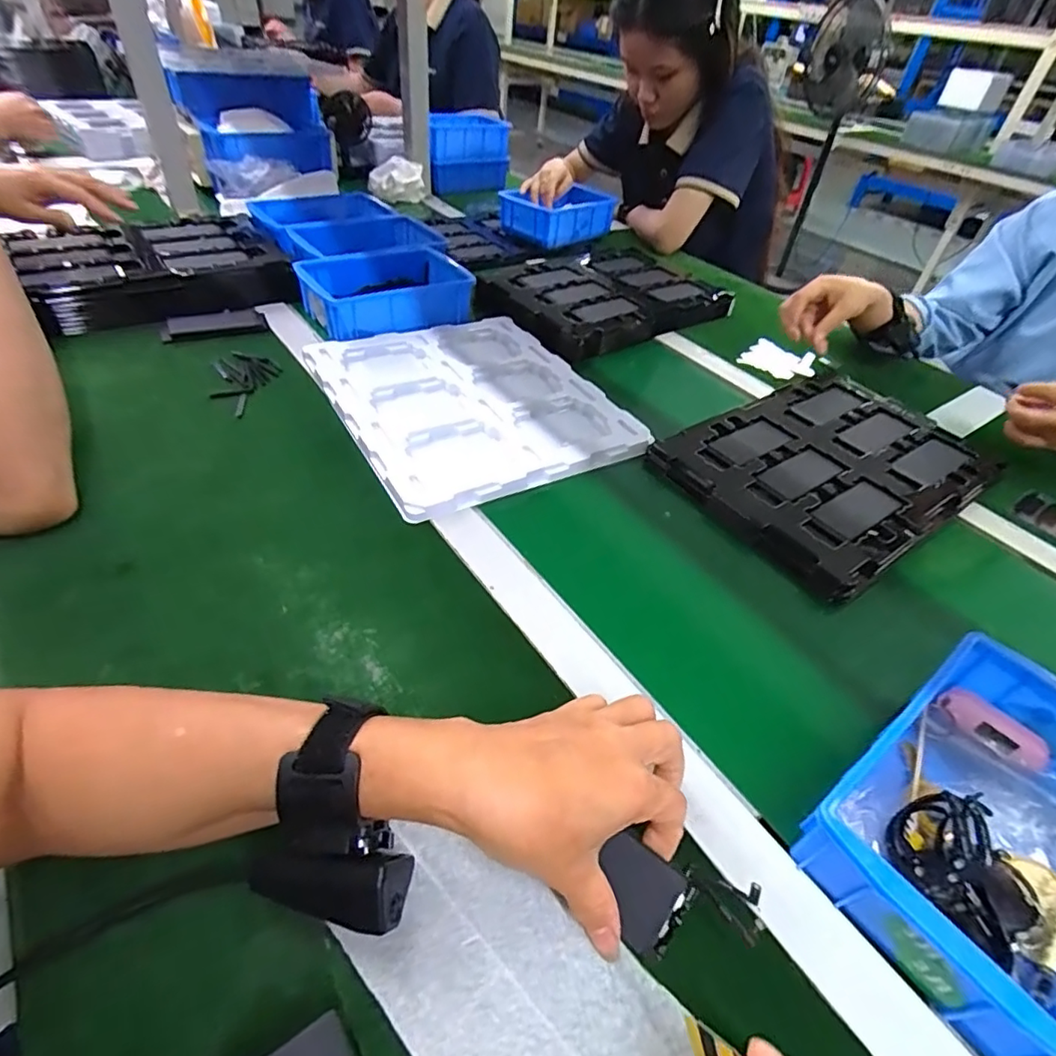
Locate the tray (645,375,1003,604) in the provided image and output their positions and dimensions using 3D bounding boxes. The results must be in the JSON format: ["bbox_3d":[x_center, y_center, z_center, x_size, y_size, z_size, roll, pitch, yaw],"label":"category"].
[{"bbox_3d":[0.321,-0.070,0.606,0.328,0.022,0.231,-25,53,-28],"label":"tray"}]

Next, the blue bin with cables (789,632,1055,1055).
[{"bbox_3d":[0.262,0.167,0.322,0.201,0.073,0.126,-26,53,-28],"label":"blue bin with cables"}]

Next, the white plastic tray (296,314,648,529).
[{"bbox_3d":[-0.062,-0.147,0.630,0.279,0.015,0.310,-21,51,-25],"label":"white plastic tray"}]

